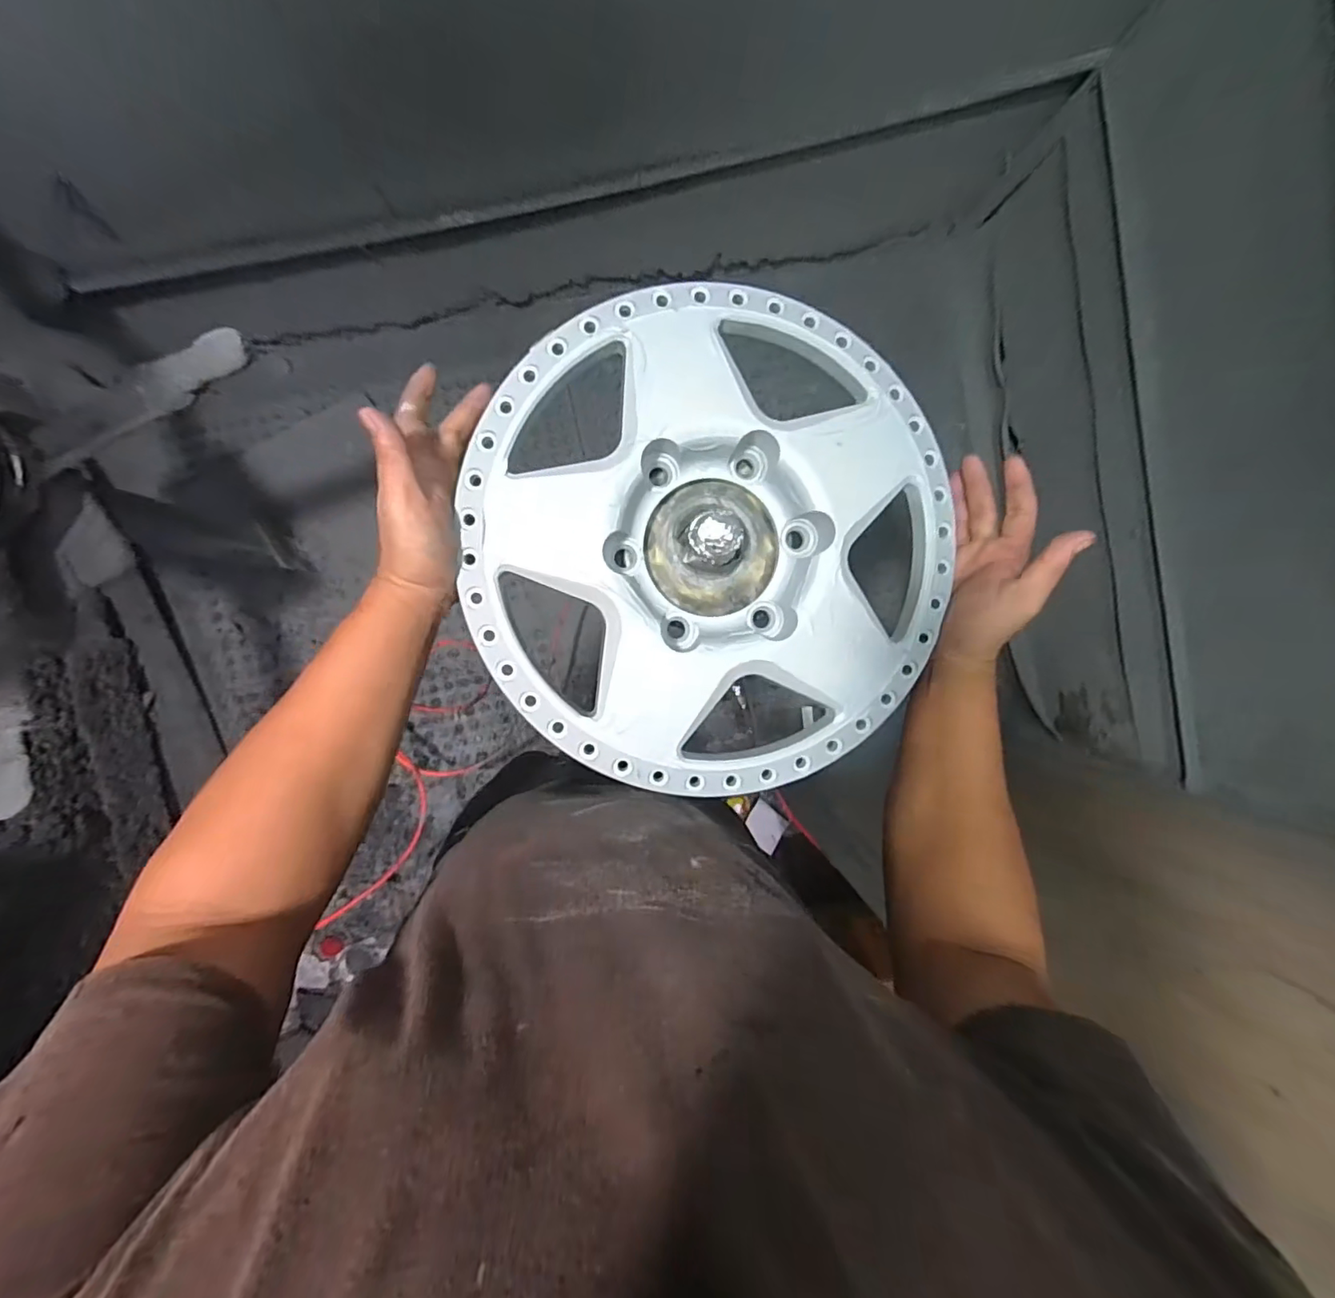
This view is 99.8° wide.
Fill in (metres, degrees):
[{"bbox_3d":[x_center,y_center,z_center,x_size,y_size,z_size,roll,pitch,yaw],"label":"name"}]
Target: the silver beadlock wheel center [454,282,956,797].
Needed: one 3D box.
[{"bbox_3d":[0.035,-0.078,0.428,0.351,0.055,0.361,2,93,-5],"label":"silver beadlock wheel center"}]

